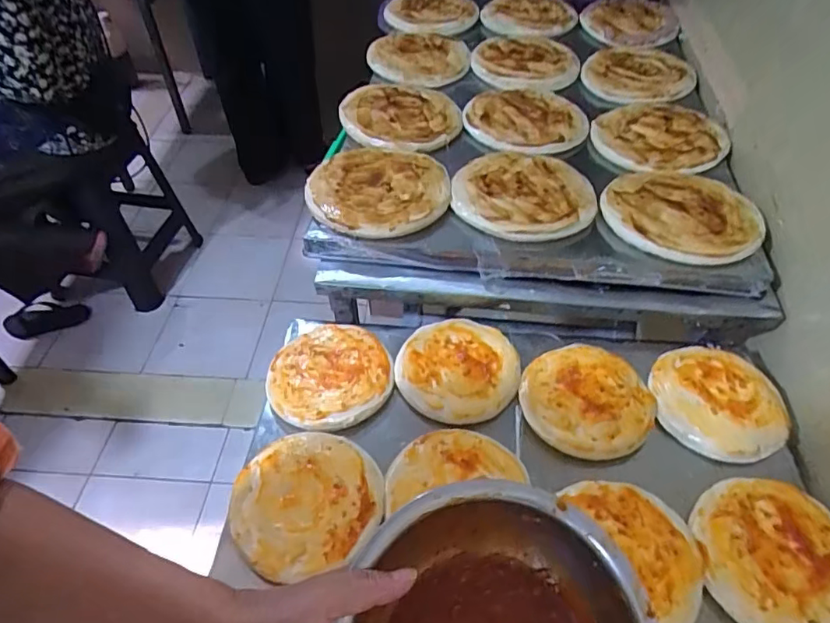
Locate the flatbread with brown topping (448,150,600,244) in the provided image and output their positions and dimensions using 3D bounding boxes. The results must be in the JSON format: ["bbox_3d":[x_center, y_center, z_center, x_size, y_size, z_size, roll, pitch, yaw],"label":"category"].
[{"bbox_3d":[0.152,-0.169,0.778,0.189,0.026,0.190,6,48,5],"label":"flatbread with brown topping"}]

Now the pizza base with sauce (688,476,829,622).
[{"bbox_3d":[0.342,0.231,0.518,0.140,0.012,0.149,0,48,0],"label":"pizza base with sauce"}]

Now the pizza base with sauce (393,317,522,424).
[{"bbox_3d":[0.052,0.066,0.669,0.142,0.013,0.148,4,48,4],"label":"pizza base with sauce"}]

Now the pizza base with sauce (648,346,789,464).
[{"bbox_3d":[0.349,0.100,0.637,0.142,0.021,0.140,0,48,0],"label":"pizza base with sauce"}]

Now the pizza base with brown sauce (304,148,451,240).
[{"bbox_3d":[-0.051,-0.176,0.786,0.194,0.023,0.185,0,48,1],"label":"pizza base with brown sauce"}]

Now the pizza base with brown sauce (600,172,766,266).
[{"bbox_3d":[0.356,-0.135,0.743,0.197,0.017,0.184,8,49,7],"label":"pizza base with brown sauce"}]

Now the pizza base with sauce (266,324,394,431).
[{"bbox_3d":[-0.103,0.073,0.664,0.144,0.017,0.149,0,48,0],"label":"pizza base with sauce"}]

